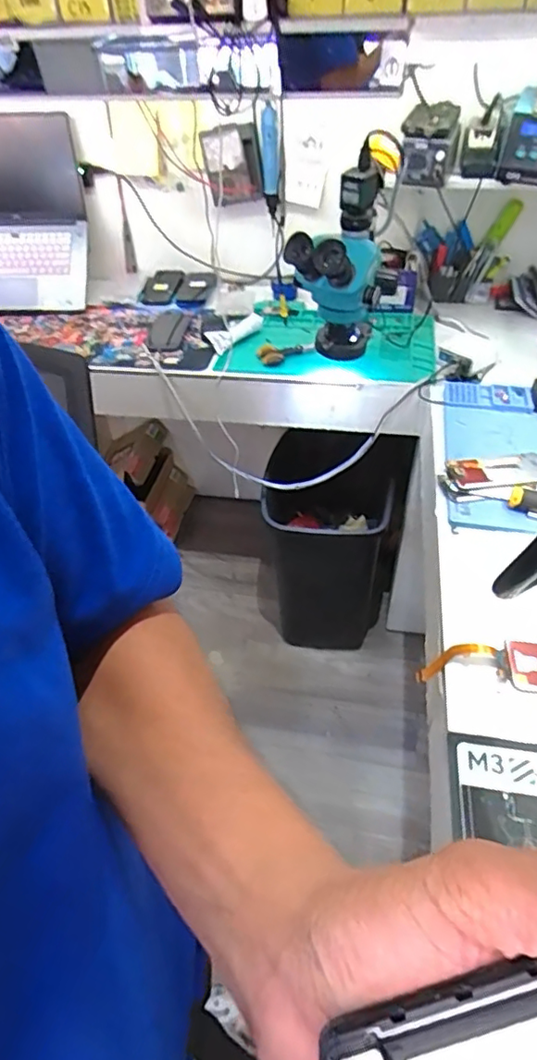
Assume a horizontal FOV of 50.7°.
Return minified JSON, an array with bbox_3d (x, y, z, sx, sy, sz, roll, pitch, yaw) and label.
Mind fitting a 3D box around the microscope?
[{"bbox_3d":[0.111,-0.416,0.920,0.148,0.281,0.197,2,44,5],"label":"microscope"}]

